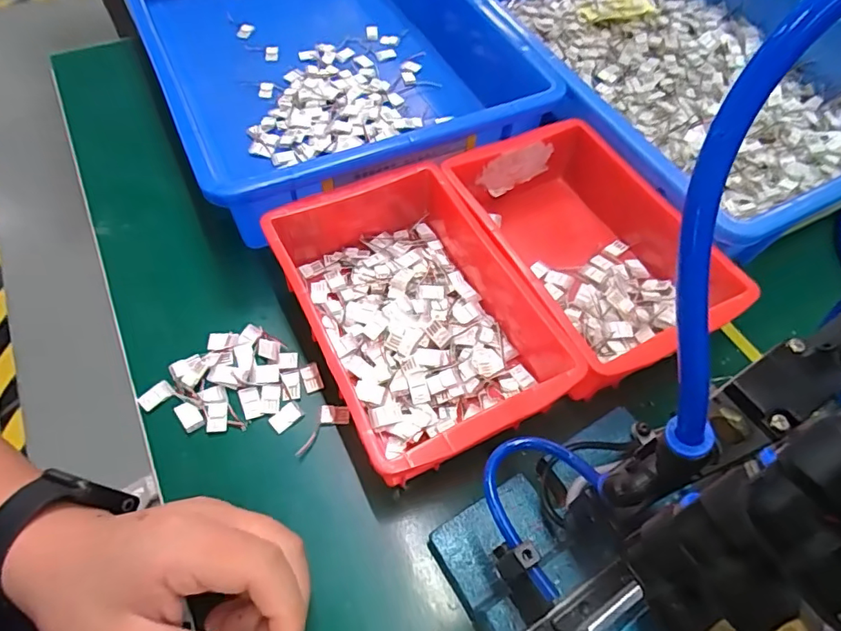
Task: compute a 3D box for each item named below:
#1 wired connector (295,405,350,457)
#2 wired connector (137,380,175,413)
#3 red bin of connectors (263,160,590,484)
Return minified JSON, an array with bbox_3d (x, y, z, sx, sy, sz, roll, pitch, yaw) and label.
[{"bbox_3d":[-0.063,0.070,0.323,0.040,0.005,0.017,-32,64,-20],"label":"wired connector"},{"bbox_3d":[-0.165,0.051,0.322,0.011,0.005,0.020,40,65,21],"label":"wired connector"},{"bbox_3d":[0.004,-0.009,0.334,0.149,0.050,0.199,-22,61,-15],"label":"red bin of connectors"}]

